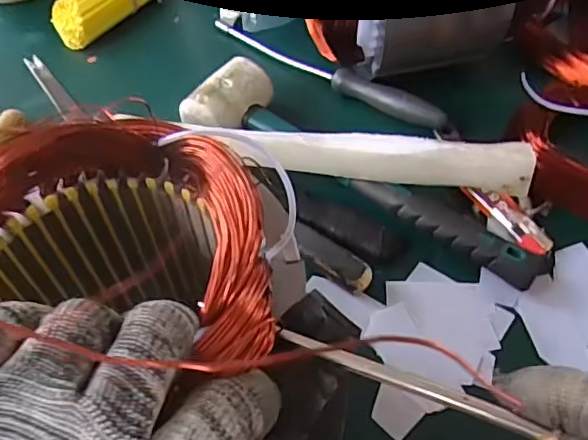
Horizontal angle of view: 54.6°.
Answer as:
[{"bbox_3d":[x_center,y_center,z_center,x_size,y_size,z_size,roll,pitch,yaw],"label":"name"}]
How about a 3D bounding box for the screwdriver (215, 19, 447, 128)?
[{"bbox_3d":[0.021,-0.134,0.505,0.249,0.020,0.021,31,61,23],"label":"screwdriver"}]

